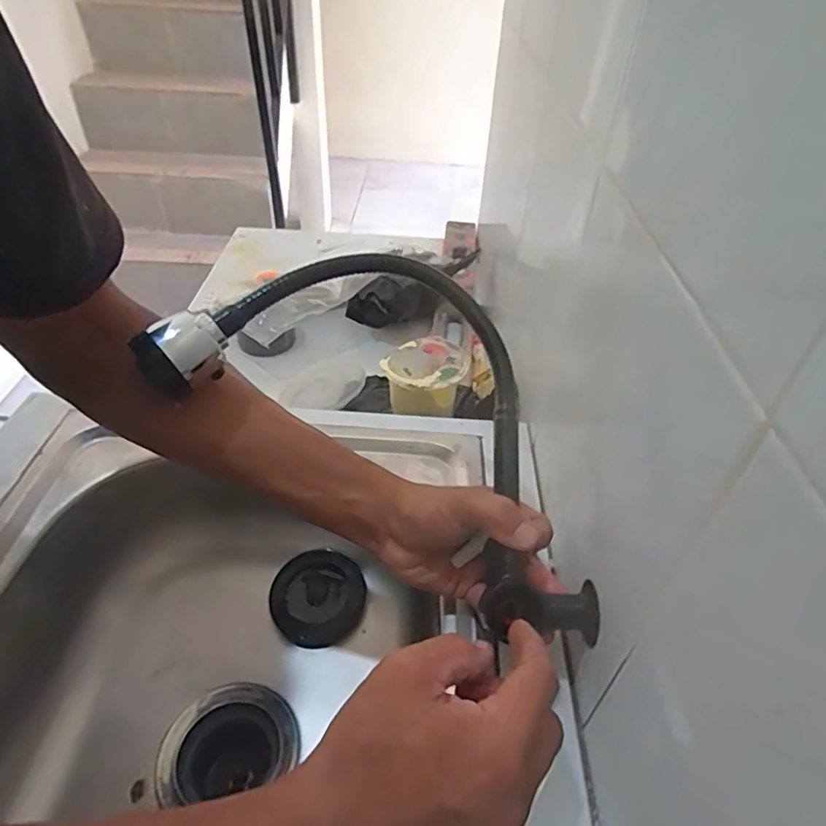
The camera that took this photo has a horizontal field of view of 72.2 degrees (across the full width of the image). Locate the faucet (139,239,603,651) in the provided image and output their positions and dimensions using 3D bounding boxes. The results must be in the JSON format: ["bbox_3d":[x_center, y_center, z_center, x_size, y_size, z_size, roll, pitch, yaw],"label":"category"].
[{"bbox_3d":[0.000,0.001,0.390,0.312,0.145,0.171,21,45,20],"label":"faucet"}]

